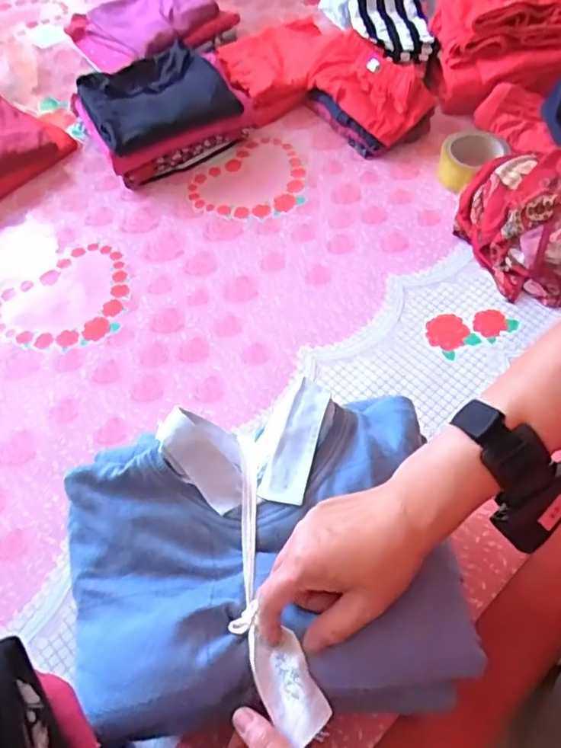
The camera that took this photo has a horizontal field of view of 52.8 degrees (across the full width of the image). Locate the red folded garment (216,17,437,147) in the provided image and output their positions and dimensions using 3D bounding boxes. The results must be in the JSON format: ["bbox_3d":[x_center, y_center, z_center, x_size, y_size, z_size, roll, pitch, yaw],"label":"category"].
[{"bbox_3d":[0.077,-0.502,0.943,0.368,0.094,0.238,19,60,14],"label":"red folded garment"}]

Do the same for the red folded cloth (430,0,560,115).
[{"bbox_3d":[0.373,-0.526,0.903,0.248,0.132,0.150,5,58,5],"label":"red folded cloth"}]

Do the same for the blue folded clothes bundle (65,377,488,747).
[{"bbox_3d":[-0.020,0.137,0.437,0.286,0.059,0.240,-11,59,-4],"label":"blue folded clothes bundle"}]

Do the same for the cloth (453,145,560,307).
[{"bbox_3d":[0.386,-0.224,0.761,0.257,0.103,0.223,-22,61,-10],"label":"cloth"}]

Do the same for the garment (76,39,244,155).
[{"bbox_3d":[-0.195,-0.441,0.890,0.216,0.036,0.183,-25,61,-12],"label":"garment"}]

